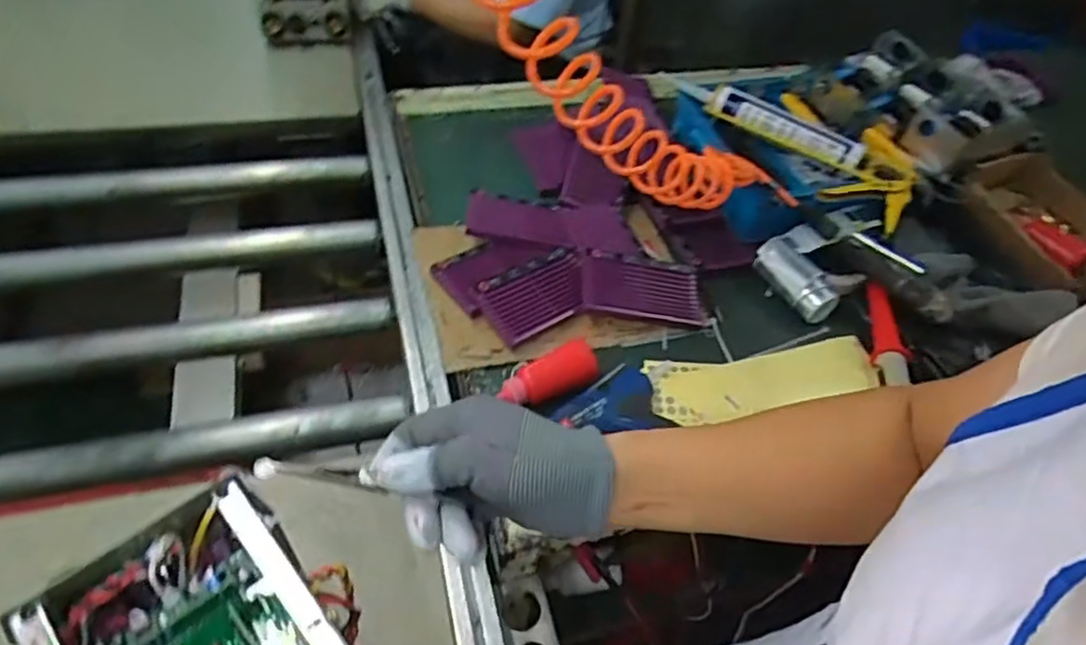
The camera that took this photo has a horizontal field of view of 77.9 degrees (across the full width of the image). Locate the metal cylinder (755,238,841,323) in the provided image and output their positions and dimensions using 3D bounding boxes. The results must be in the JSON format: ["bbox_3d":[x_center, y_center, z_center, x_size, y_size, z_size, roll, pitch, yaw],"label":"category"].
[{"bbox_3d":[0.323,-0.057,0.857,0.053,0.041,0.119,-15,52,-20],"label":"metal cylinder"}]

